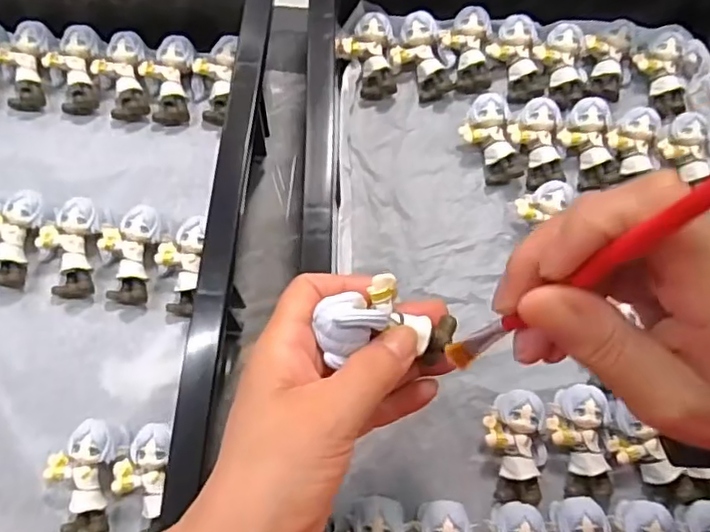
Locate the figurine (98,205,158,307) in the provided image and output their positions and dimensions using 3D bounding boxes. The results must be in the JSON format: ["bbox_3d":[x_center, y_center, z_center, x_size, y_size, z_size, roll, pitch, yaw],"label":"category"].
[{"bbox_3d":[-0.145,-0.006,0.391,0.037,0.023,0.061,-5,72,-3],"label":"figurine"}]

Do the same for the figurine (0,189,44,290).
[{"bbox_3d":[-0.229,-0.020,0.393,0.038,0.023,0.062,16,72,4],"label":"figurine"}]

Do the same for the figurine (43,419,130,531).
[{"bbox_3d":[-0.154,0.121,0.344,0.038,0.027,0.062,0,72,-1],"label":"figurine"}]

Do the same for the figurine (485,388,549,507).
[{"bbox_3d":[0.096,0.107,0.358,0.037,0.026,0.061,-11,73,-5],"label":"figurine"}]

